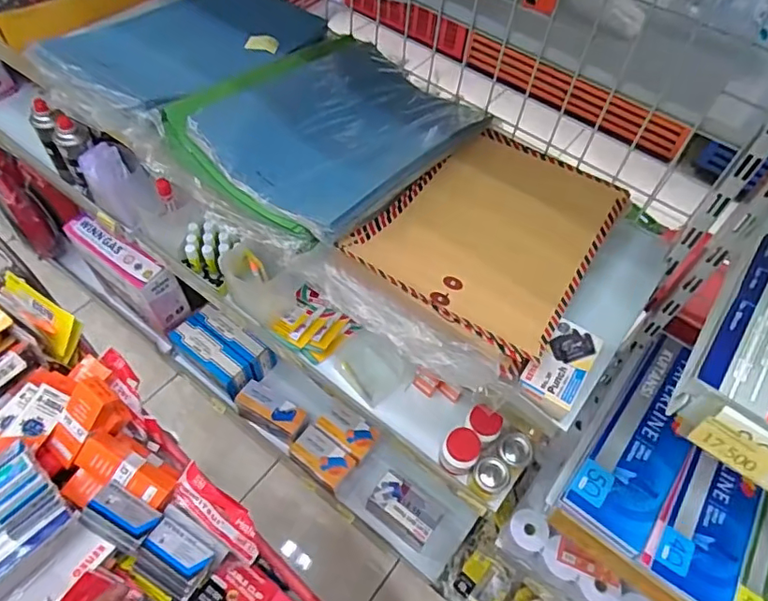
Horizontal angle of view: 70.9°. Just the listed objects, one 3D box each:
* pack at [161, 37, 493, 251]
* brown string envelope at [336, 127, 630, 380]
[{"bbox_3d":[-0.066,-0.238,0.737,0.273,0.076,0.371,34,60,17],"label":"pack"},{"bbox_3d":[0.139,-0.090,0.700,0.254,0.044,0.354,31,52,16],"label":"brown string envelope"}]

